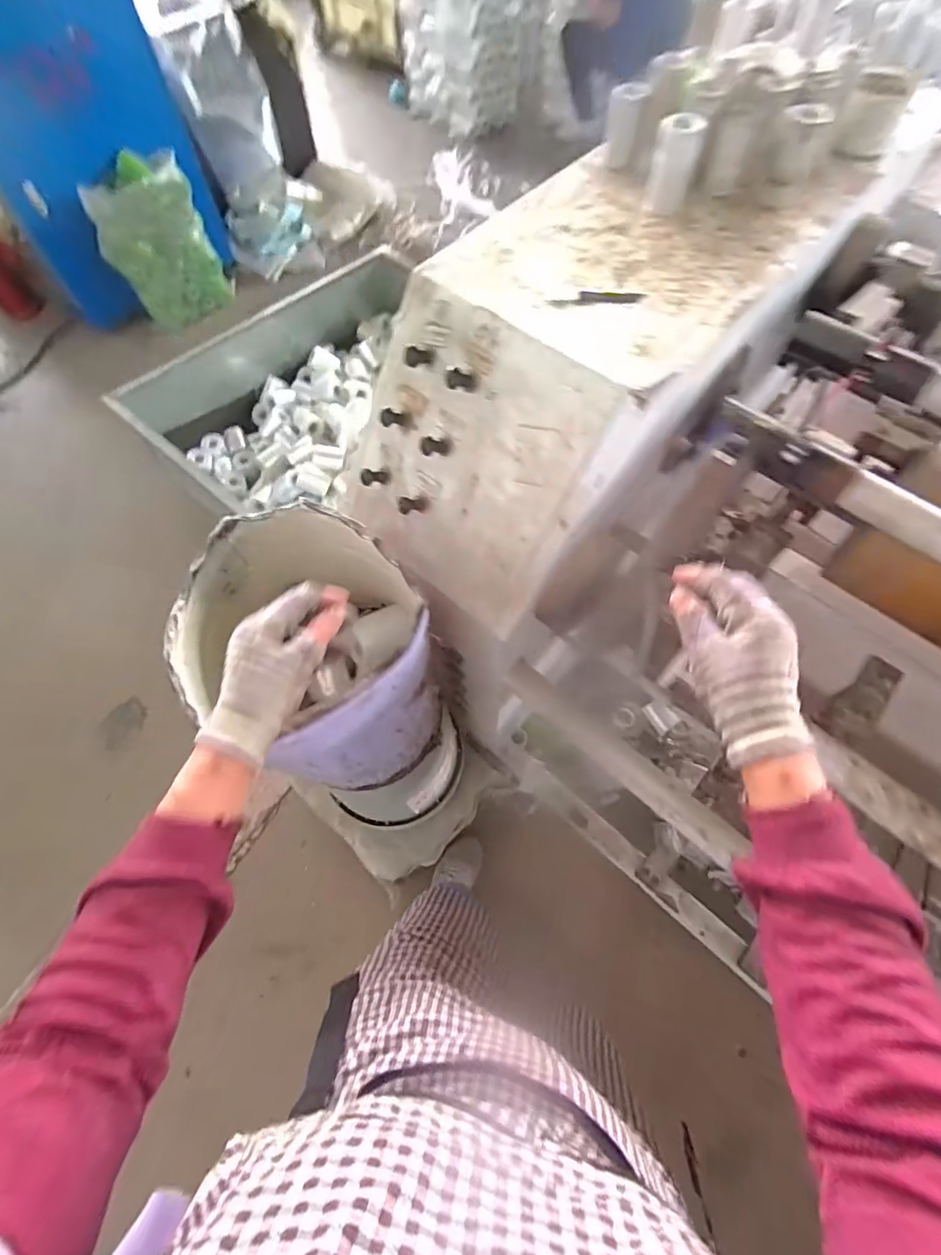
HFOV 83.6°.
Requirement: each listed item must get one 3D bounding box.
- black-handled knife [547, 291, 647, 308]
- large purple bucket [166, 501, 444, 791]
[{"bbox_3d":[0.140,-0.364,0.583,0.105,0.007,0.014,-5,64,-2],"label":"black-handled knife"},{"bbox_3d":[-0.210,0.044,0.724,0.277,0.333,0.309,-32,68,-14],"label":"large purple bucket"}]

